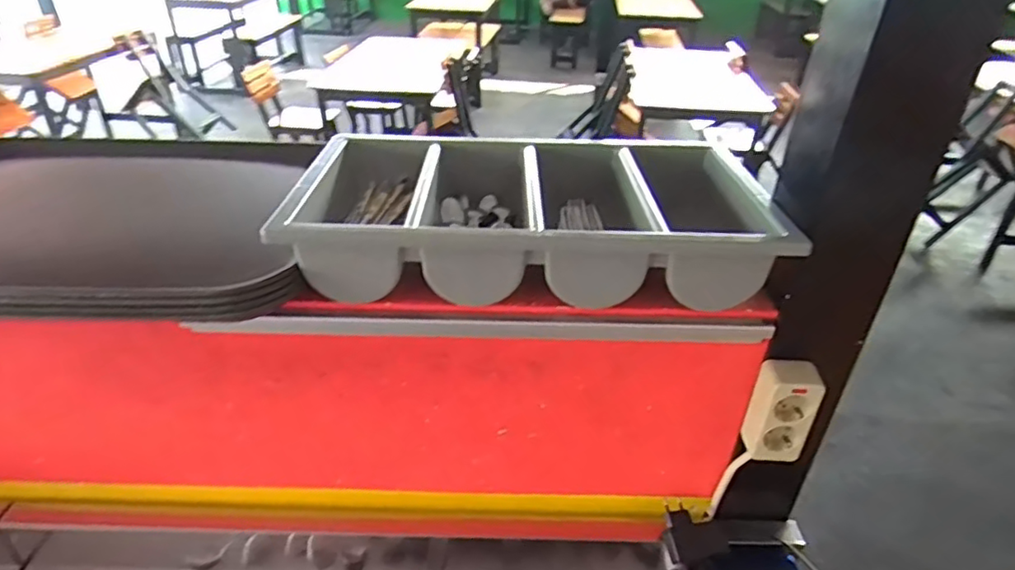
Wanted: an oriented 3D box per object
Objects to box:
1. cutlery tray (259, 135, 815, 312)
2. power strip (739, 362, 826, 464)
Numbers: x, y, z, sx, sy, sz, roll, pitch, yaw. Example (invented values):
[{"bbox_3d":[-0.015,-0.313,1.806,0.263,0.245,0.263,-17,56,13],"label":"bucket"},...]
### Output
[{"bbox_3d":[0.027,-0.097,0.720,0.484,0.093,0.324,1,34,0],"label":"cutlery tray"},{"bbox_3d":[0.294,0.136,0.659,0.058,0.111,0.035,5,34,5],"label":"power strip"}]

